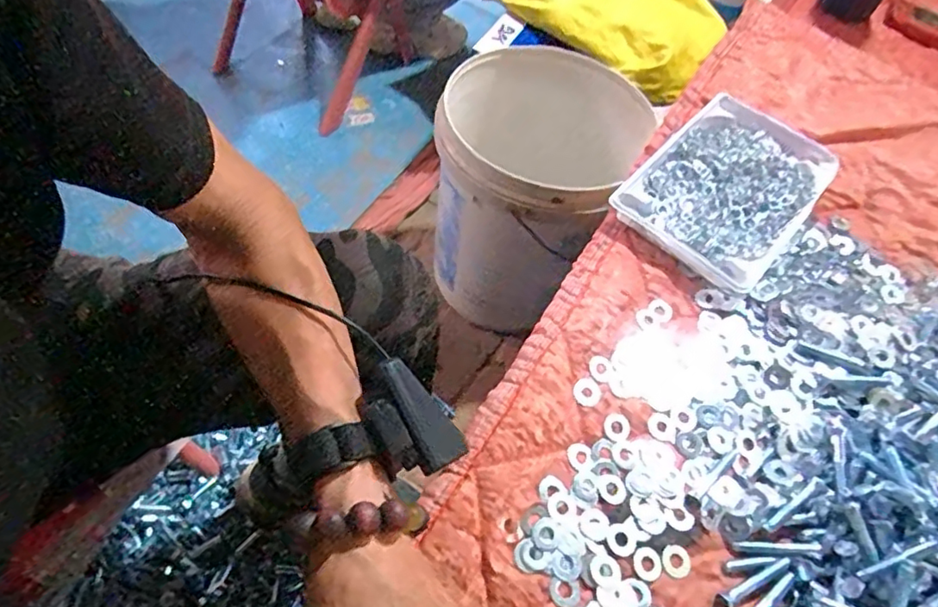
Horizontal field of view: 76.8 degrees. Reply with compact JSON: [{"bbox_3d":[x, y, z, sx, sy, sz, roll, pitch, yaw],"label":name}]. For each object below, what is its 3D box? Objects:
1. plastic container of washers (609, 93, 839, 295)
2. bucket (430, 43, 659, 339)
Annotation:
[{"bbox_3d":[0.268,-0.119,0.613,0.156,0.035,0.238,37,62,18],"label":"plastic container of washers"},{"bbox_3d":[0.090,-0.188,0.956,0.301,0.339,0.313,28,59,10],"label":"bucket"}]

